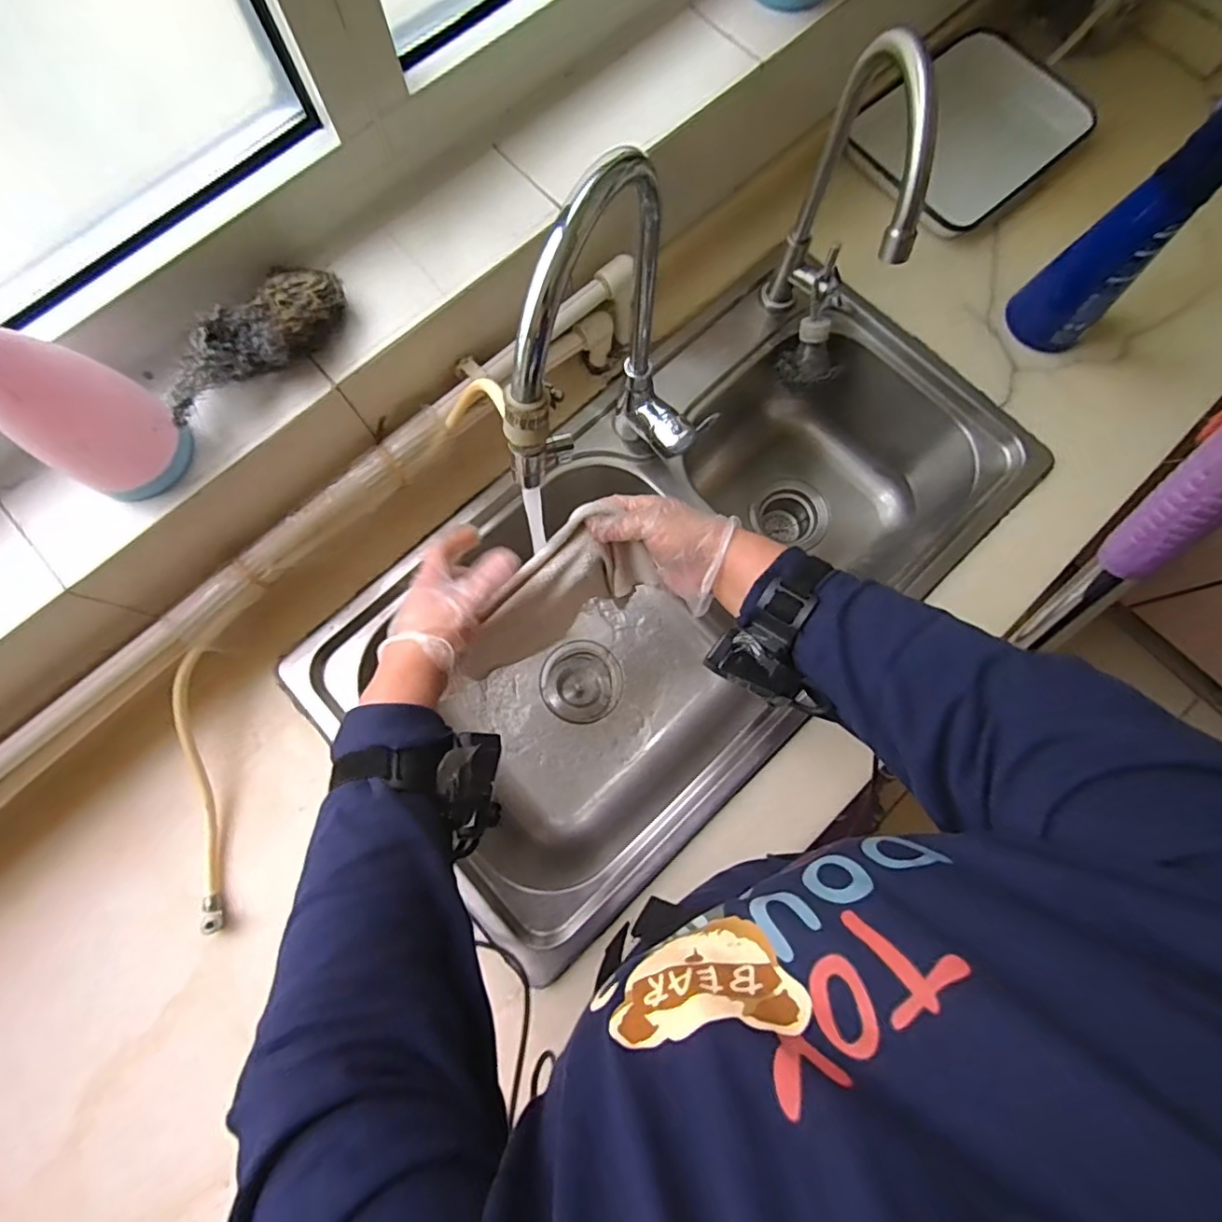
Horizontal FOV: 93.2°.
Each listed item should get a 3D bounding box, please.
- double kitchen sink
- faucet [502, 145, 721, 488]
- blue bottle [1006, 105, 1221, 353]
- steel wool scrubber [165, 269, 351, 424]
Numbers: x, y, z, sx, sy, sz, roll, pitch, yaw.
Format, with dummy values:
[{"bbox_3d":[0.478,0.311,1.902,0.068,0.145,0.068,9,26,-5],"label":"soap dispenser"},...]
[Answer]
[{"bbox_3d":[0.092,-0.021,0.703,0.747,0.227,0.363,-43,81,-8],"label":"double kitchen sink"},{"bbox_3d":[0.010,-0.156,0.451,0.082,0.321,0.192,25,79,5],"label":"faucet"},{"bbox_3d":[0.494,-0.356,0.552,0.076,0.244,0.061,37,80,7],"label":"blue bottle"},{"bbox_3d":[-0.271,-0.205,0.450,0.061,0.049,0.164,30,80,6],"label":"steel wool scrubber"}]

